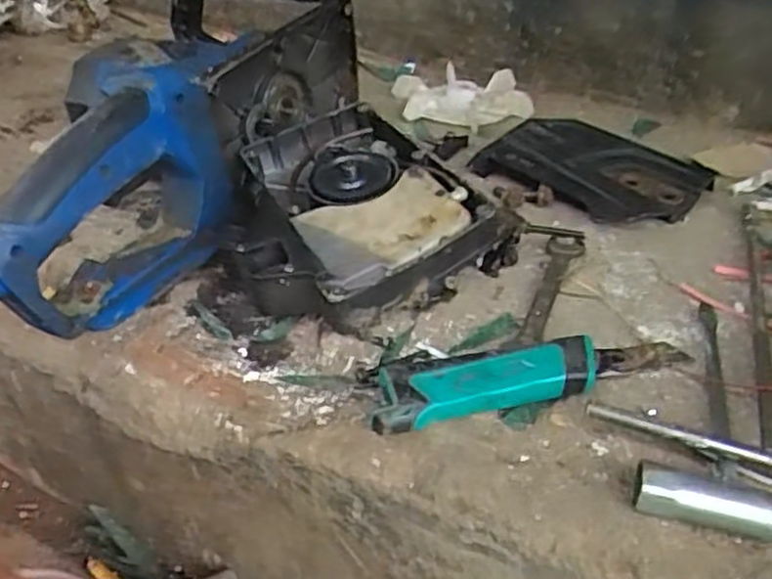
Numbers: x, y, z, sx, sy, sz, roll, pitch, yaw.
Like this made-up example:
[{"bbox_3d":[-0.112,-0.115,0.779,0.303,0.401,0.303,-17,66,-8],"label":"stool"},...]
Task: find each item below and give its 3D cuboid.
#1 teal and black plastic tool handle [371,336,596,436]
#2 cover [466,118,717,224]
[{"bbox_3d":[0.053,0.050,0.404,0.124,0.025,0.030,-9,36,-13],"label":"teal and black plastic tool handle"},{"bbox_3d":[0.164,-0.098,0.597,0.154,0.026,0.101,25,42,31],"label":"cover"}]

